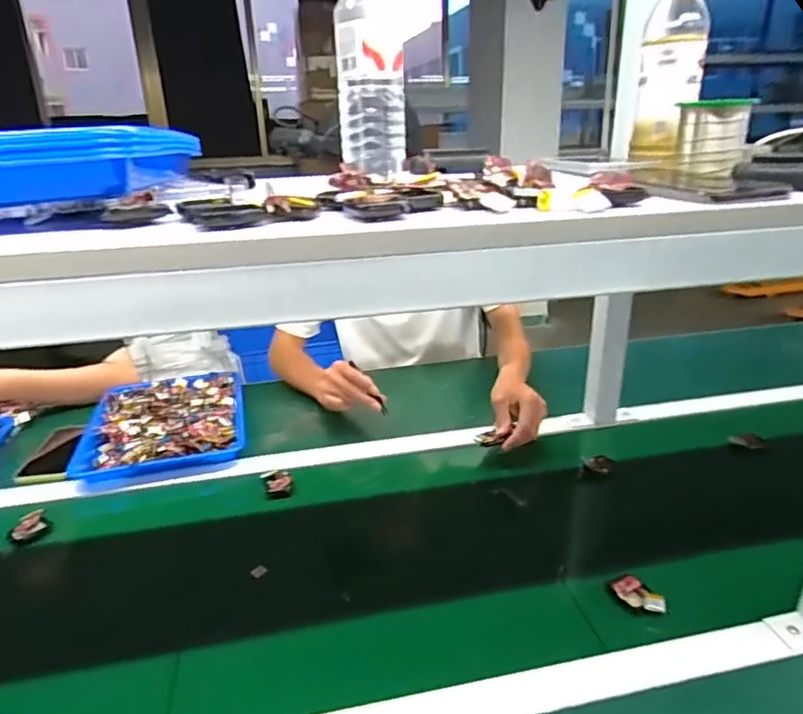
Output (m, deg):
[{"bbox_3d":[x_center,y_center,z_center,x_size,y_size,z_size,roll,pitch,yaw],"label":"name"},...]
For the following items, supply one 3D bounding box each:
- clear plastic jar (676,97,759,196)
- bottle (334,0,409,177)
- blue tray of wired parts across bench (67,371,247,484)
[{"bbox_3d":[0.293,-0.201,0.542,0.061,0.080,0.059,11,27,27],"label":"clear plastic jar"},{"bbox_3d":[-0.031,-0.300,0.579,0.070,0.210,0.066,-2,24,-1],"label":"bottle"},{"bbox_3d":[-0.398,0.101,0.975,0.246,0.028,0.325,-8,24,-14],"label":"blue tray of wired parts across bench"}]

